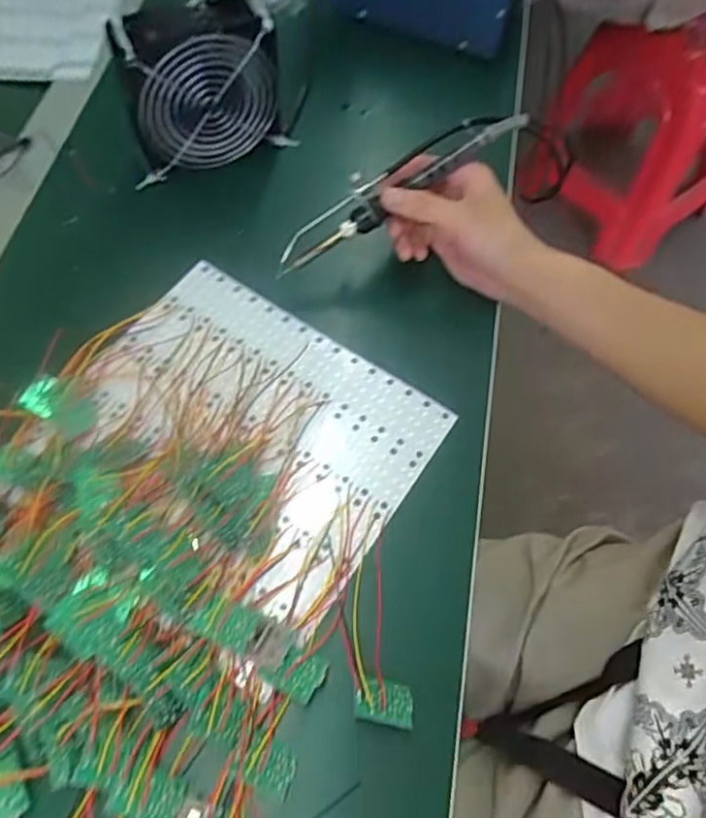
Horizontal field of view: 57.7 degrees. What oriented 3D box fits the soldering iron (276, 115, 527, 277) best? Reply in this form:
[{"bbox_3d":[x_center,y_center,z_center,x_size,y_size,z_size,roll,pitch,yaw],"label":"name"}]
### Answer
[{"bbox_3d":[0.034,-0.168,0.484,0.206,0.021,0.034,-34,68,-1],"label":"soldering iron"}]

